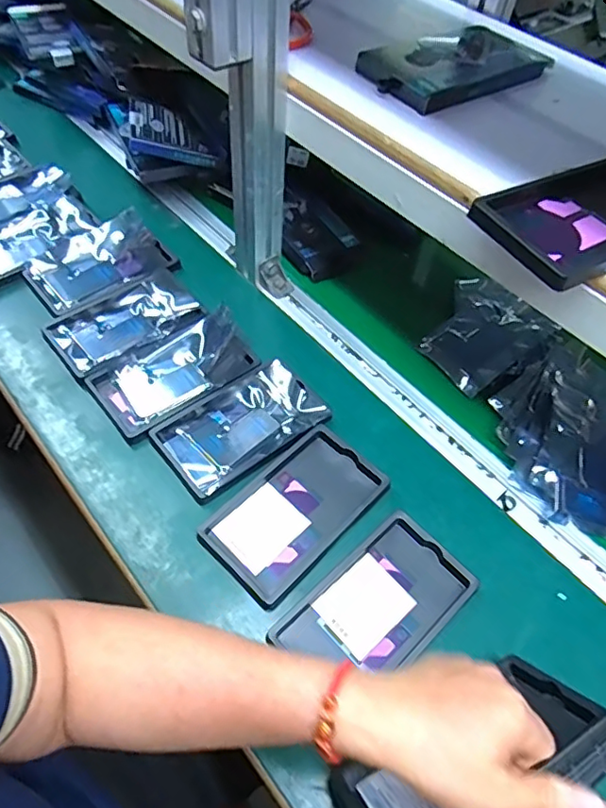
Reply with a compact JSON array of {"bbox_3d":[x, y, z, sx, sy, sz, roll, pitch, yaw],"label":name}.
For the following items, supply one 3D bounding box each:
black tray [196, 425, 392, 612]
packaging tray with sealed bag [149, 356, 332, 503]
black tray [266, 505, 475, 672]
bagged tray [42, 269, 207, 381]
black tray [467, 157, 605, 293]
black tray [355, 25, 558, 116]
[{"bbox_3d":[-0.006,0.094,0.494,0.094,0.014,0.160,39,60,22],"label":"black tray"},{"bbox_3d":[-0.058,0.021,0.545,0.159,0.014,0.095,-30,62,-24],"label":"packaging tray with sealed bag"},{"bbox_3d":[0.061,0.167,0.451,0.152,0.019,0.091,-35,63,-26],"label":"black tray"},{"bbox_3d":[-0.196,-0.093,0.612,0.154,0.017,0.094,-29,61,-24],"label":"bagged tray"},{"bbox_3d":[0.211,-0.138,0.403,0.162,0.012,0.097,-24,59,-21],"label":"black tray"},{"bbox_3d":[0.146,-0.327,0.533,0.180,0.019,0.100,-29,61,-23],"label":"black tray"}]

